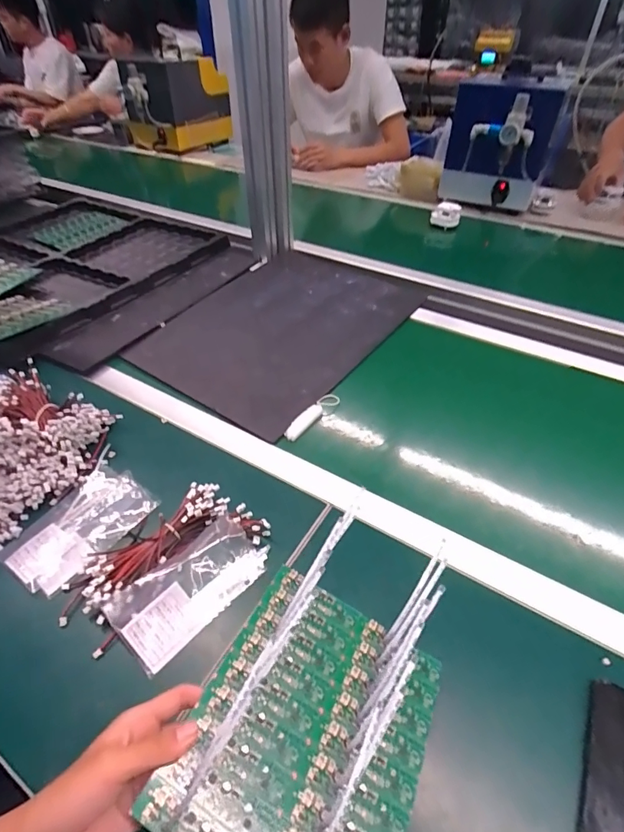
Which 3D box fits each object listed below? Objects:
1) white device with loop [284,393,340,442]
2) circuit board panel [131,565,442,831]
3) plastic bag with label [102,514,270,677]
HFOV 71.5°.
[{"bbox_3d":[-0.002,0.000,0.628,0.024,0.013,0.106,32,54,28],"label":"white device with loop"},{"bbox_3d":[0.002,0.233,0.325,0.161,0.006,0.193,29,43,9],"label":"circuit board panel"},{"bbox_3d":[-0.121,0.173,0.443,0.151,0.019,0.079,-36,72,-31],"label":"plastic bag with label"}]

